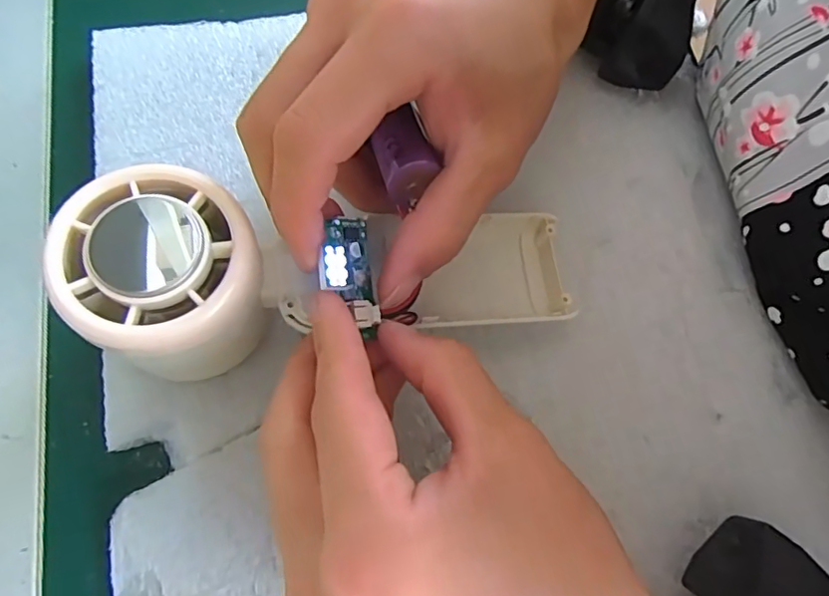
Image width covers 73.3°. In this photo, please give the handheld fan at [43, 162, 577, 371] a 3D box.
[{"bbox_3d":[-0.020,-0.008,0.183,0.169,0.031,0.062,-3,62,-23],"label":"handheld fan"}]

